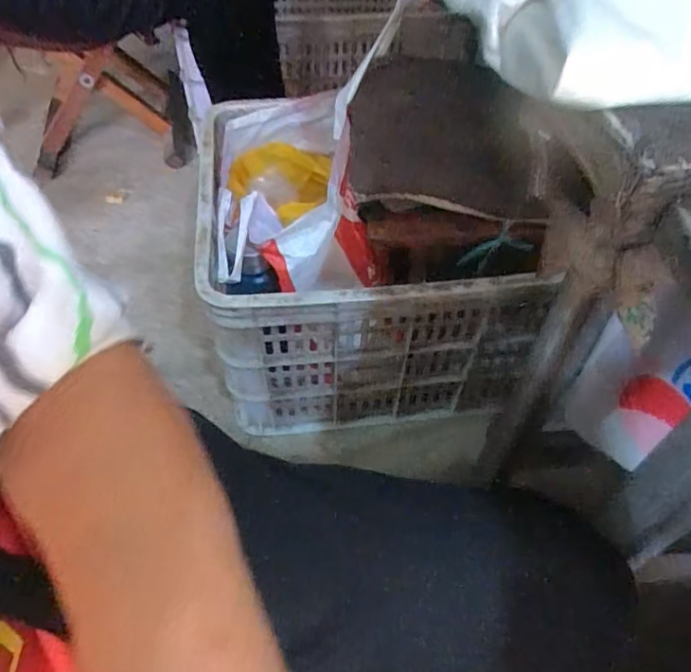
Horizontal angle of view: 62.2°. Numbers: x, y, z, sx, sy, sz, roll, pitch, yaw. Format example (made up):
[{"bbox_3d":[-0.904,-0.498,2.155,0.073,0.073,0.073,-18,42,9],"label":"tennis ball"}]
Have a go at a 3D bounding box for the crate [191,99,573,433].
[{"bbox_3d":[0.017,-0.101,0.766,0.379,0.302,0.352,-5,52,-7],"label":"crate"}]

